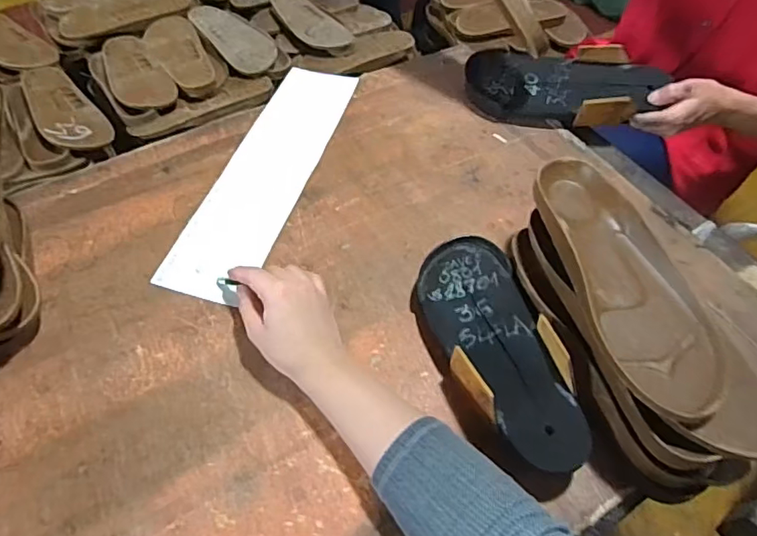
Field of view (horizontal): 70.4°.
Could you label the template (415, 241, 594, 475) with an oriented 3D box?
[{"bbox_3d":[0.104,0.061,0.483,0.097,0.031,0.237,-16,51,-8],"label":"template"}]

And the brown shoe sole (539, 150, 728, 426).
[{"bbox_3d":[0.214,0.003,0.465,0.093,0.022,0.258,-8,53,-7],"label":"brown shoe sole"}]

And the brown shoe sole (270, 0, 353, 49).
[{"bbox_3d":[-0.161,-0.529,1.140,0.096,0.032,0.268,-33,60,-23],"label":"brown shoe sole"}]

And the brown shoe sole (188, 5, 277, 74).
[{"bbox_3d":[-0.291,-0.463,1.056,0.111,0.029,0.273,-29,59,-22],"label":"brown shoe sole"}]

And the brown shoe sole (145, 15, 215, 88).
[{"bbox_3d":[-0.380,-0.415,1.017,0.091,0.025,0.262,-20,56,-16],"label":"brown shoe sole"}]

